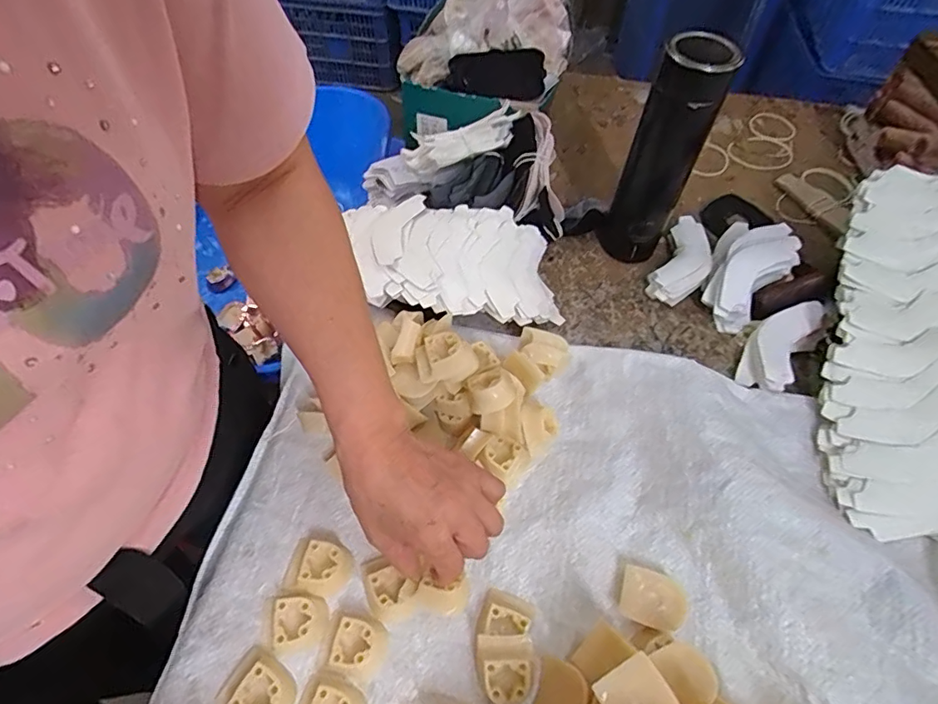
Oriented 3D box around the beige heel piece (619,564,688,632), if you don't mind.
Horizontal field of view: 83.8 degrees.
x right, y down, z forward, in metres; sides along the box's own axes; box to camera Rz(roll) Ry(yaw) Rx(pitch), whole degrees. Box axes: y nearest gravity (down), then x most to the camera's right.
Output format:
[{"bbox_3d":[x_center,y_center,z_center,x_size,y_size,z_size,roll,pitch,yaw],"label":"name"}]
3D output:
[{"bbox_3d":[0.138,0.186,0.393,0.047,0.009,0.038,8,54,31],"label":"beige heel piece"}]

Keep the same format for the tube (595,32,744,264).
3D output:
[{"bbox_3d":[0.188,-0.189,0.525,0.069,0.223,0.055,22,58,13],"label":"tube"}]

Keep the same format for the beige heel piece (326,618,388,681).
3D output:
[{"bbox_3d":[-0.078,0.210,0.373,0.037,0.015,0.036,14,56,8],"label":"beige heel piece"}]

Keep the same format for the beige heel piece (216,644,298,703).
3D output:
[{"bbox_3d":[-0.143,0.230,0.353,0.048,0.016,0.039,31,60,18],"label":"beige heel piece"}]

